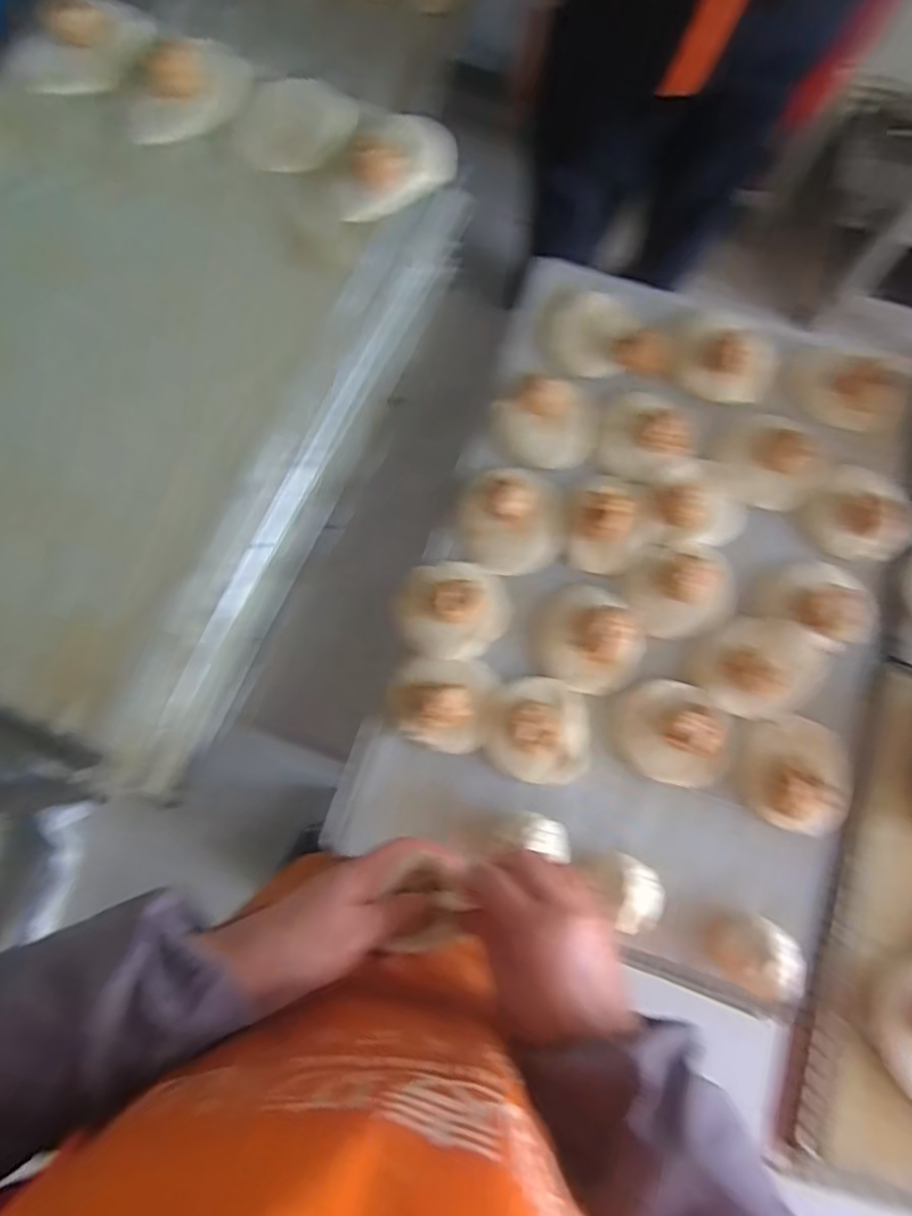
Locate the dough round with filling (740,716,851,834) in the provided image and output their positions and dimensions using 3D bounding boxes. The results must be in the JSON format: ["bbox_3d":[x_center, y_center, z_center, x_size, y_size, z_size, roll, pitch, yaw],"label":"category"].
[{"bbox_3d":[0.291,0.140,0.566,0.089,0.037,0.092,0,78,-1],"label":"dough round with filling"}]

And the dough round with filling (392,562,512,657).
[{"bbox_3d":[-0.004,0.000,0.587,0.095,0.039,0.088,0,78,-1],"label":"dough round with filling"}]

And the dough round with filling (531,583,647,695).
[{"bbox_3d":[0.116,0.026,0.585,0.095,0.033,0.091,0,78,-1],"label":"dough round with filling"}]

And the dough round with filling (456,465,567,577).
[{"bbox_3d":[0.052,-0.079,0.605,0.096,0.041,0.092,0,78,-1],"label":"dough round with filling"}]

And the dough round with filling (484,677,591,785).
[{"bbox_3d":[0.071,0.103,0.568,0.087,0.042,0.085,0,78,-1],"label":"dough round with filling"}]

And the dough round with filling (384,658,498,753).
[{"bbox_3d":[-0.012,0.077,0.575,0.090,0.040,0.078,15,78,2],"label":"dough round with filling"}]

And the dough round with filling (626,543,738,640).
[{"bbox_3d":[0.202,-0.017,0.594,0.095,0.028,0.082,-12,79,-4],"label":"dough round with filling"}]

